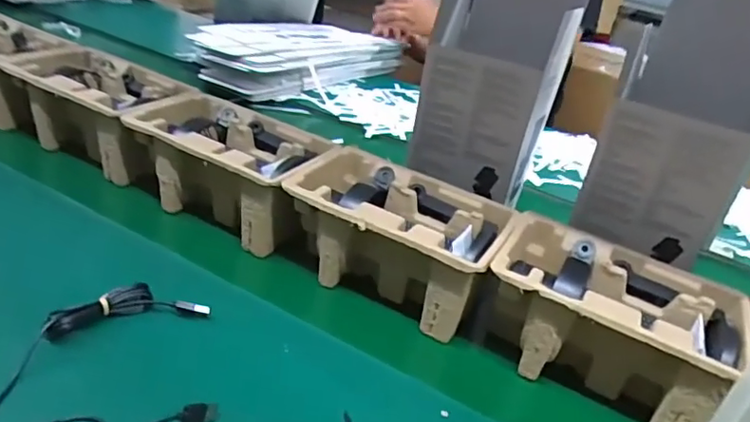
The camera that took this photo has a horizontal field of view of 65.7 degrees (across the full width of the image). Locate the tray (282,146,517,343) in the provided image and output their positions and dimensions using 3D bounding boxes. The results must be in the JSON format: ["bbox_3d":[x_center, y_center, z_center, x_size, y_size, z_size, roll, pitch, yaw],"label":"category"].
[{"bbox_3d":[0.027,0.028,0.639,0.224,0.108,0.148,19,29,21],"label":"tray"}]

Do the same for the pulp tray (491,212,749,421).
[{"bbox_3d":[0.224,0.106,0.570,0.211,0.109,0.144,18,29,20],"label":"pulp tray"}]

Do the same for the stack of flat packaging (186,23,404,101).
[{"bbox_3d":[-0.191,-0.334,1.239,0.274,0.070,0.415,22,31,27],"label":"stack of flat packaging"}]

